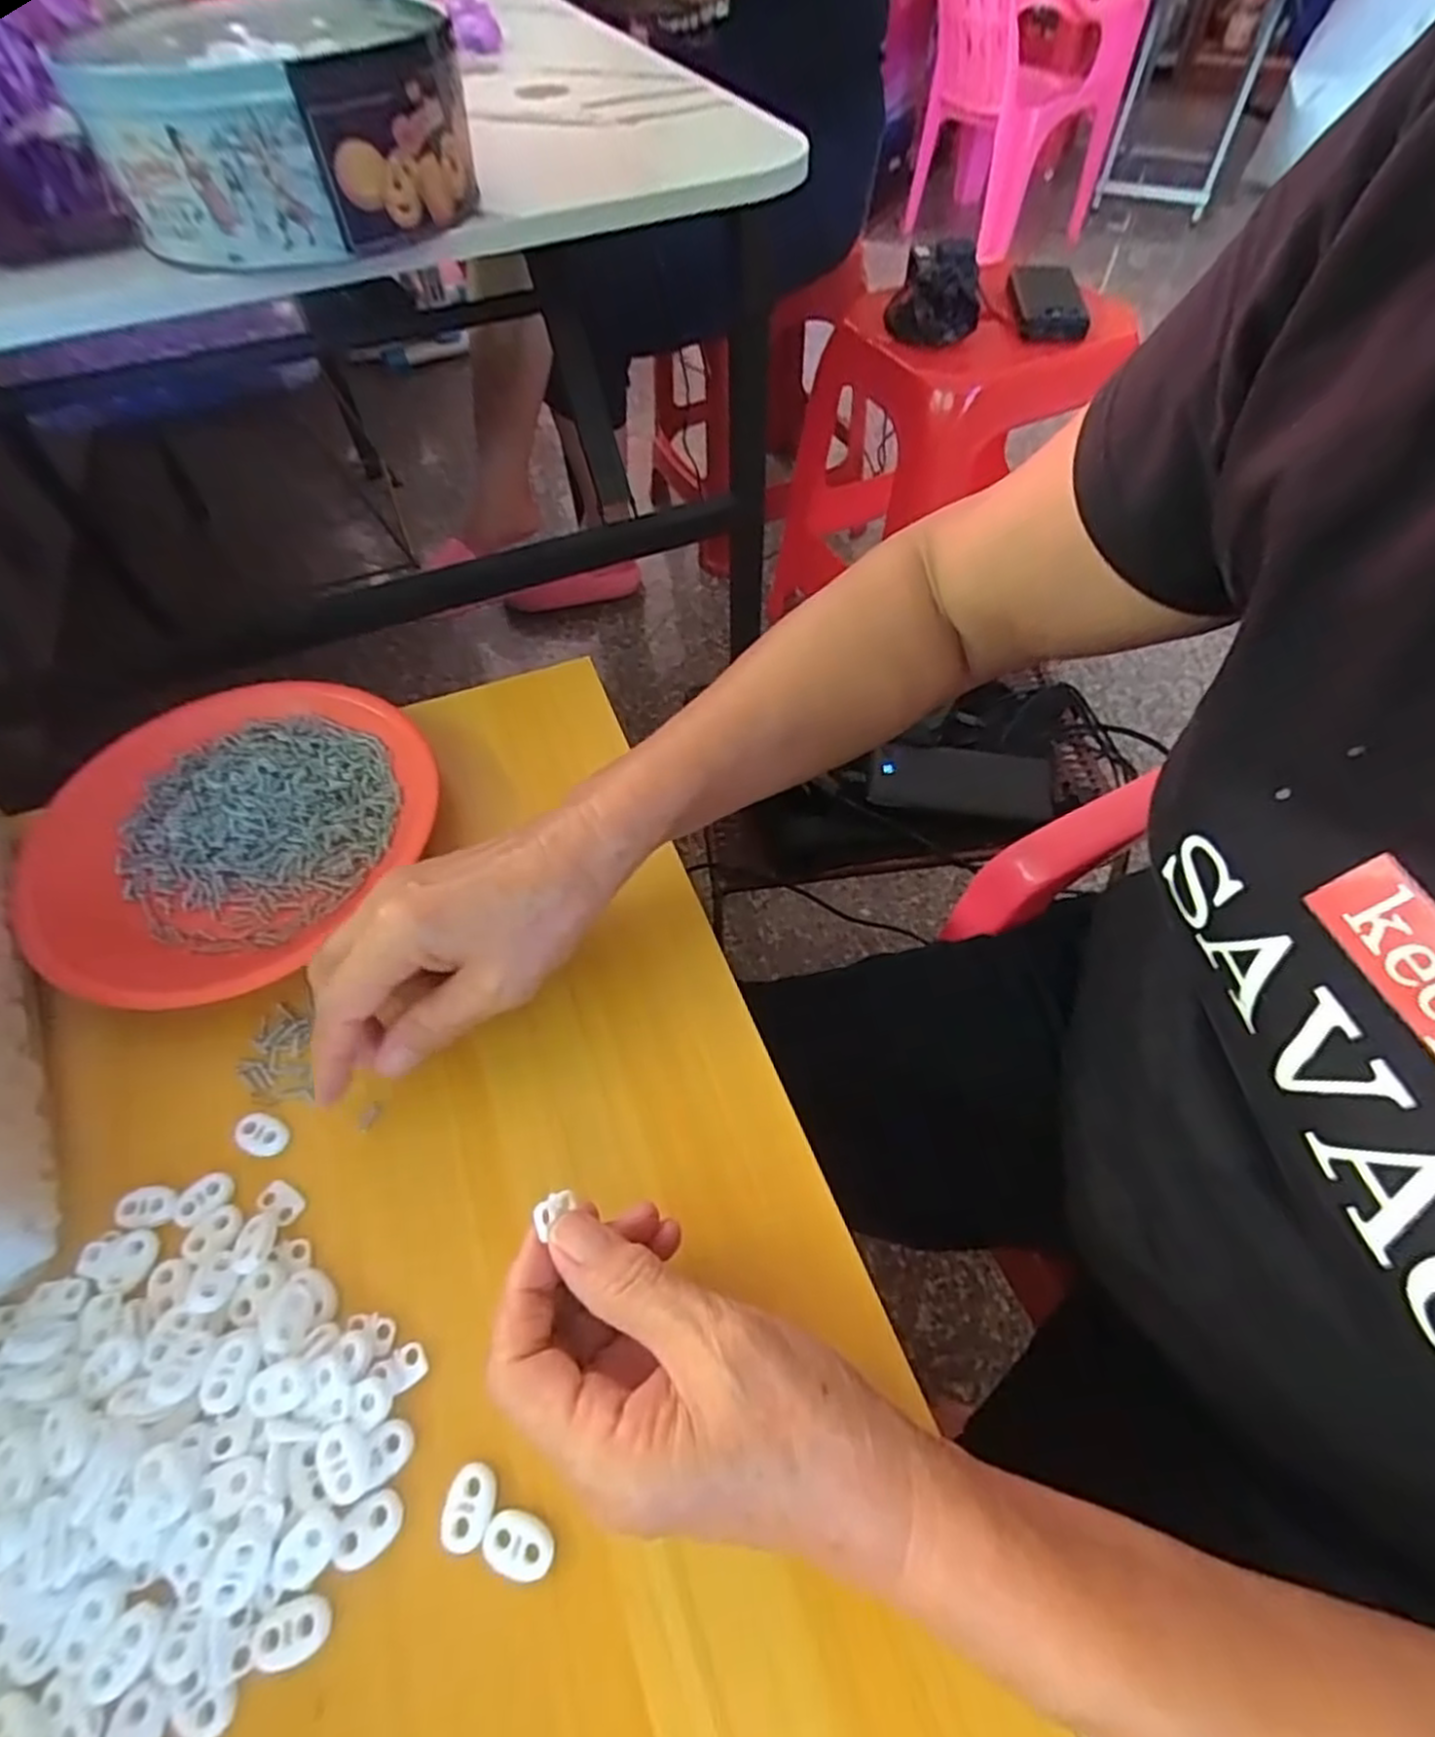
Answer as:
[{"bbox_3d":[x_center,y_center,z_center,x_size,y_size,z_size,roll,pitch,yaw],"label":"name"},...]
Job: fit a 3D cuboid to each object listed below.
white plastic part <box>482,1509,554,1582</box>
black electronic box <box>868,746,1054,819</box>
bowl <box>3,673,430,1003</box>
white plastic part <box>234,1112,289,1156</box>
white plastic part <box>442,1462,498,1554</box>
[{"bbox_3d":[-0.064,0.216,0.244,0.022,0.004,0.015,6,56,5],"label":"white plastic part"},{"bbox_3d":[0.208,-0.076,0.652,0.153,0.032,0.053,1,56,2],"label":"black electronic box"},{"bbox_3d":[-0.249,-0.019,0.396,0.177,0.027,0.190,-1,56,1],"label":"bowl"},{"bbox_3d":[-0.190,0.111,0.318,0.022,0.004,0.015,15,58,11],"label":"white plastic part"},{"bbox_3d":[-0.081,0.208,0.249,0.016,0.004,0.022,3,56,4],"label":"white plastic part"}]

